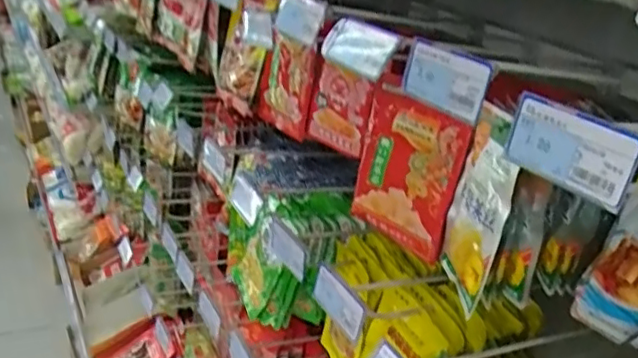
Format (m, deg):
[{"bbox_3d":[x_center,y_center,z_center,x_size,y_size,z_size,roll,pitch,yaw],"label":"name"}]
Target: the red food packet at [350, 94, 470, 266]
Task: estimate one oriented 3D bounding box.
[{"bbox_3d":[0.081,-0.010,0.596,0.032,0.133,0.125,-10,30,-34],"label":"red food packet"}]

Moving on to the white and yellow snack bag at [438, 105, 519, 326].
[{"bbox_3d":[0.132,0.028,0.500,0.018,0.153,0.103,7,24,-2],"label":"white and yellow snack bag"}]

